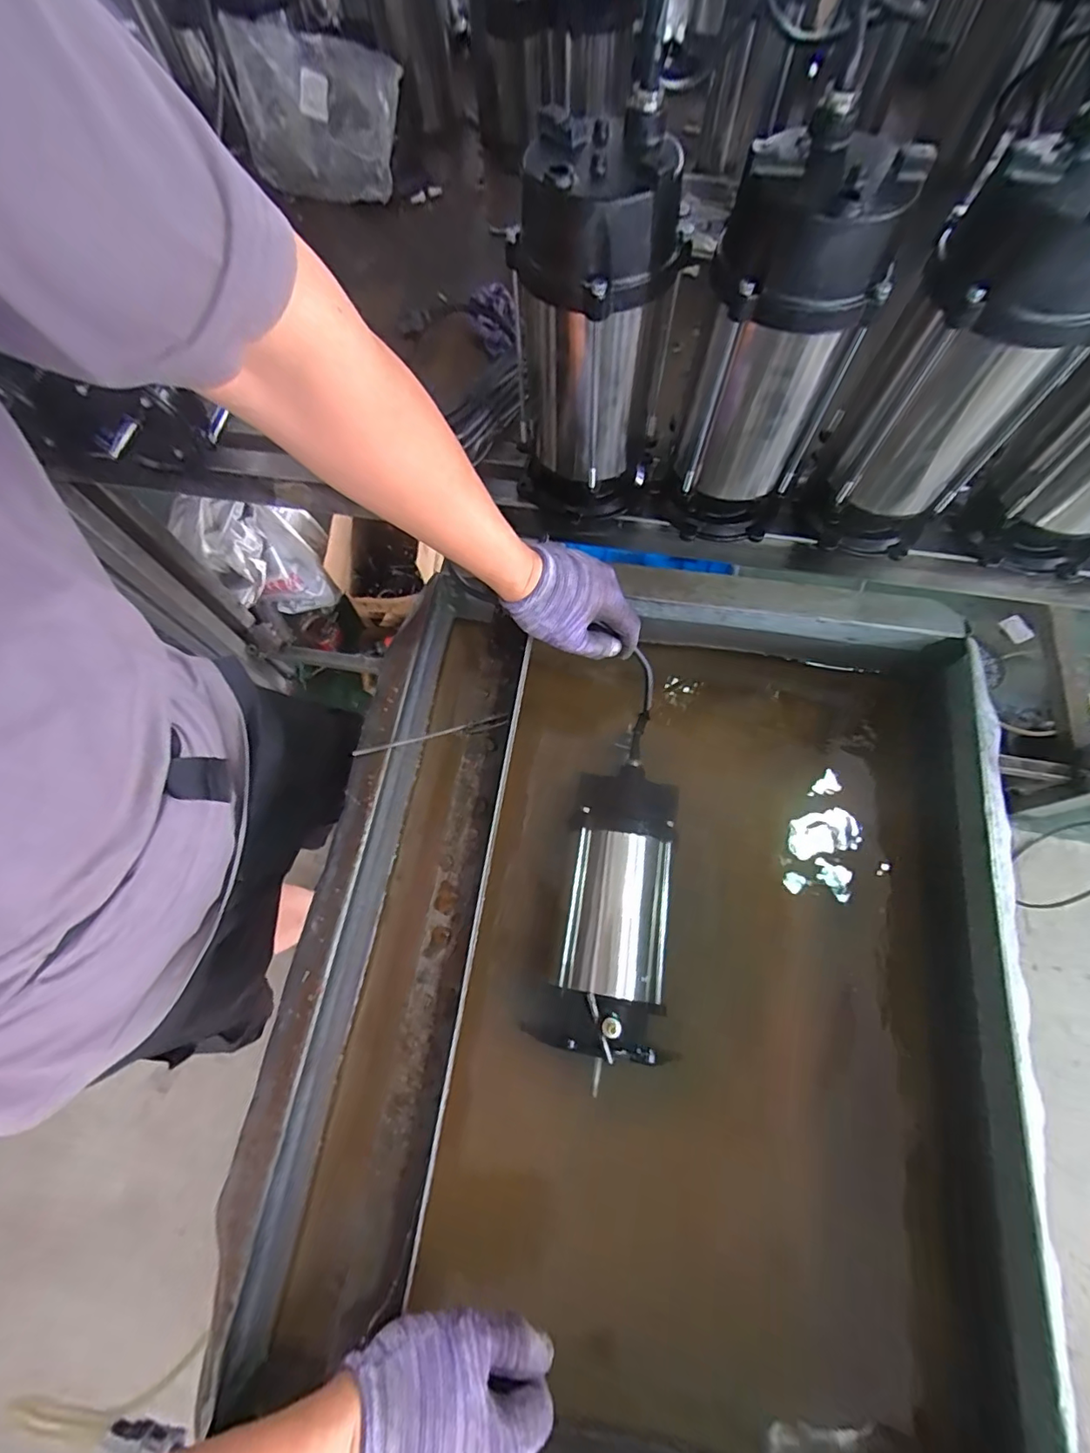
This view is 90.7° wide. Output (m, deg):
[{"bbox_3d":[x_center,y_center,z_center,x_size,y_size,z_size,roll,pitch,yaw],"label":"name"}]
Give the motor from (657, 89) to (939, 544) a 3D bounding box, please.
[{"bbox_3d":[0.191,-0.312,0.478,0.124,0.278,0.120,20,71,10],"label":"motor"}]

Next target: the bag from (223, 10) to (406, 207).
[{"bbox_3d":[-0.344,-0.910,0.807,0.239,0.172,0.052,19,36,4],"label":"bag"}]

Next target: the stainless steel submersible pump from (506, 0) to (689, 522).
[{"bbox_3d":[0.039,-0.339,0.495,0.136,0.282,0.115,1,69,3],"label":"stainless steel submersible pump"}]

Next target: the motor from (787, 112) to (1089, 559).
[{"bbox_3d":[0.337,-0.286,0.460,0.125,0.278,0.114,34,74,14],"label":"motor"}]

